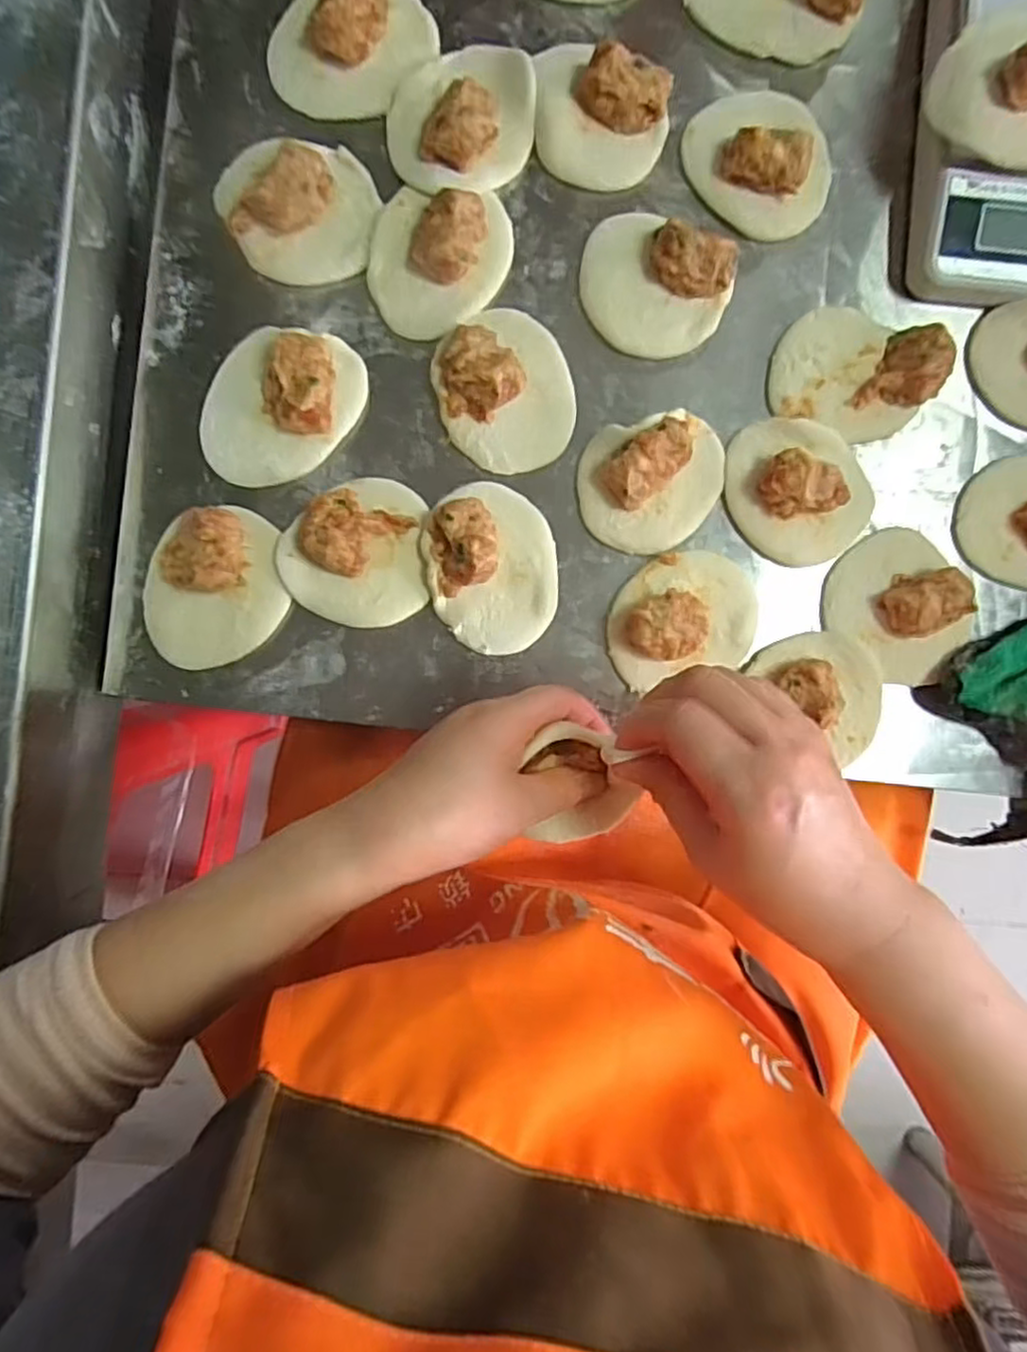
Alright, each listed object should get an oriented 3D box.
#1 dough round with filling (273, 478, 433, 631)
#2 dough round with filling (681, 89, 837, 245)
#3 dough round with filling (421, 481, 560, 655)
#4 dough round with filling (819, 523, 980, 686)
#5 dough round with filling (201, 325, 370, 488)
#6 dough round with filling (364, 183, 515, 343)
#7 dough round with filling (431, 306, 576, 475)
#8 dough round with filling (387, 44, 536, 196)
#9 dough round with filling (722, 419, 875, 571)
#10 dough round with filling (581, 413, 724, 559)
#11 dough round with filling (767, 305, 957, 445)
[{"bbox_3d":[-0.095,-0.073,0.400,0.084,0.026,0.084,0,91,-2],"label":"dough round with filling"},{"bbox_3d":[0.151,-0.314,0.409,0.073,0.029,0.089,-27,92,-1],"label":"dough round with filling"},{"bbox_3d":[-0.012,-0.065,0.402,0.076,0.030,0.099,-12,91,-2],"label":"dough round with filling"},{"bbox_3d":[0.241,-0.046,0.416,0.085,0.030,0.079,0,91,-2],"label":"dough round with filling"},{"bbox_3d":[-0.139,-0.161,0.399,0.077,0.027,0.102,36,90,-2],"label":"dough round with filling"},{"bbox_3d":[-0.044,-0.247,0.400,0.080,0.027,0.084,0,91,-2],"label":"dough round with filling"},{"bbox_3d":[-0.004,-0.173,0.404,0.080,0.028,0.094,-14,91,-2],"label":"dough round with filling"},{"bbox_3d":[-0.031,-0.334,0.397,0.085,0.032,0.088,0,91,-2],"label":"dough round with filling"},{"bbox_3d":[0.176,-0.116,0.410,0.081,0.024,0.091,-27,92,-1],"label":"dough round with filling"},{"bbox_3d":[0.087,-0.116,0.407,0.089,0.027,0.075,-15,91,-2],"label":"dough round with filling"},{"bbox_3d":[0.209,-0.188,0.411,0.092,0.027,0.073,19,90,-2],"label":"dough round with filling"}]

